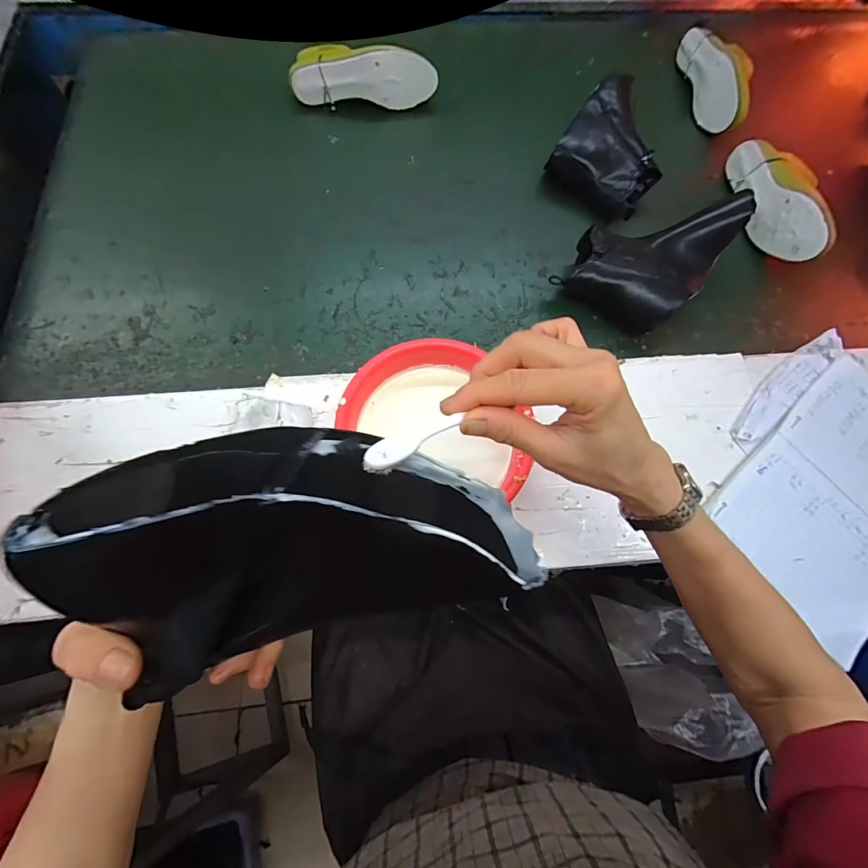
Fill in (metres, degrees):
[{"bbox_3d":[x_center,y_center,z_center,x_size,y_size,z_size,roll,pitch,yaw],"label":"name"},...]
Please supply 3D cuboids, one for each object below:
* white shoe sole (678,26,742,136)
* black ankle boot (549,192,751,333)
[{"bbox_3d":[0.466,-0.616,0.675,0.023,0.070,0.221,-6,73,-4],"label":"white shoe sole"},{"bbox_3d":[0.290,-0.245,0.539,0.158,0.083,0.225,38,75,9],"label":"black ankle boot"}]

